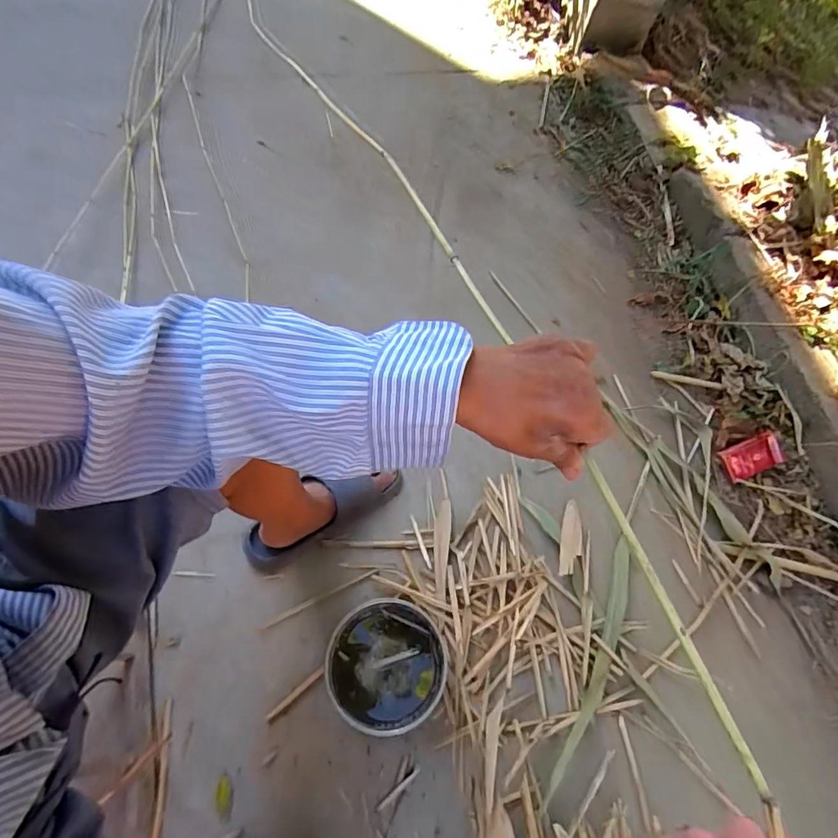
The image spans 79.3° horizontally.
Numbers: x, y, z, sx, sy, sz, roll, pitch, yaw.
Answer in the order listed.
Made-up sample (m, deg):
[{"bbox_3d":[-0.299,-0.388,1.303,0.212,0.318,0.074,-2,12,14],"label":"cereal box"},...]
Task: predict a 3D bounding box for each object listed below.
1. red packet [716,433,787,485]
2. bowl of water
[{"bbox_3d":[0.565,0.066,0.857,0.088,0.013,0.062,-27,97,18],"label":"red packet"},{"bbox_3d":[-0.042,0.340,0.700,0.159,0.068,0.154,1,63,-2],"label":"bowl of water"}]

